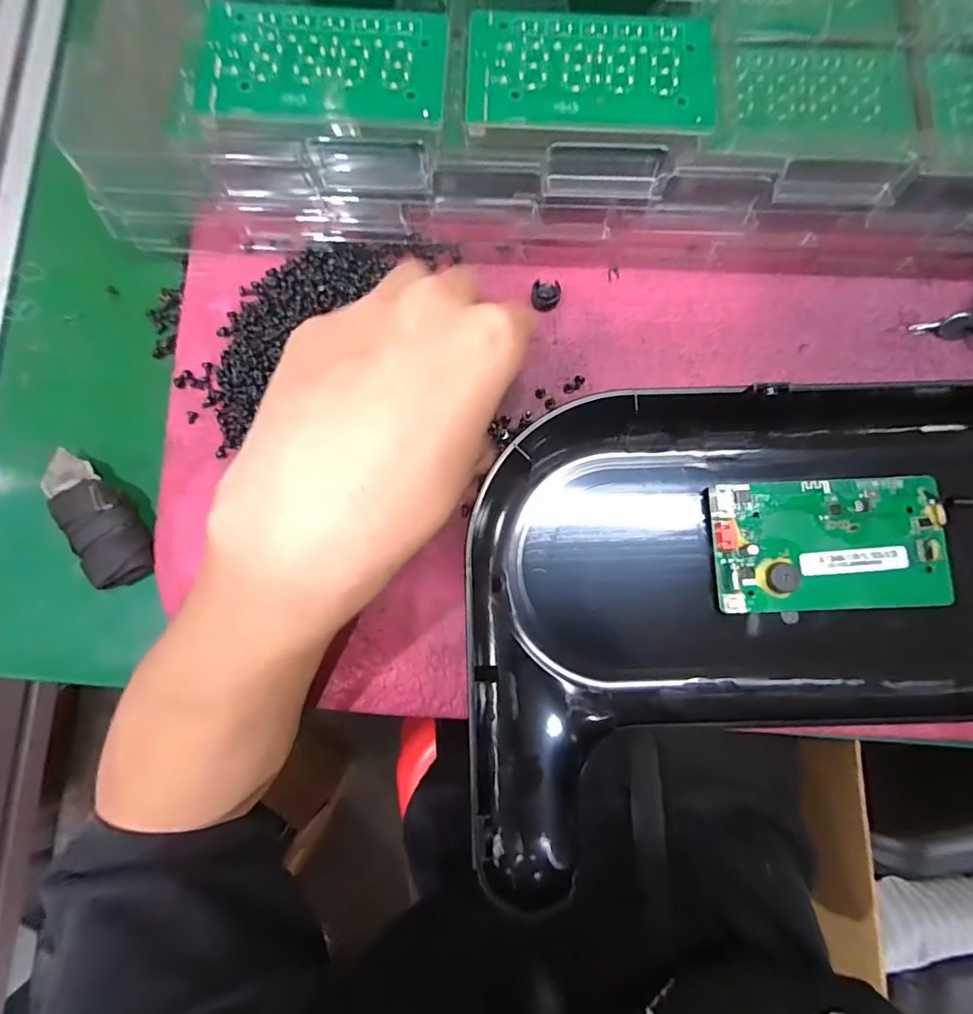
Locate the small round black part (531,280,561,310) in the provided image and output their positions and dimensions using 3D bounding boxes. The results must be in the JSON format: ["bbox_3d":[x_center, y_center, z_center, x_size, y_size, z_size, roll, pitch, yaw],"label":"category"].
[{"bbox_3d":[0.030,-0.107,0.269,0.015,0.009,0.013,12,80,2],"label":"small round black part"}]

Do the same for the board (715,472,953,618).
[{"bbox_3d":[0.159,0.017,0.246,0.104,0.008,0.060,-2,80,-1],"label":"board"}]

